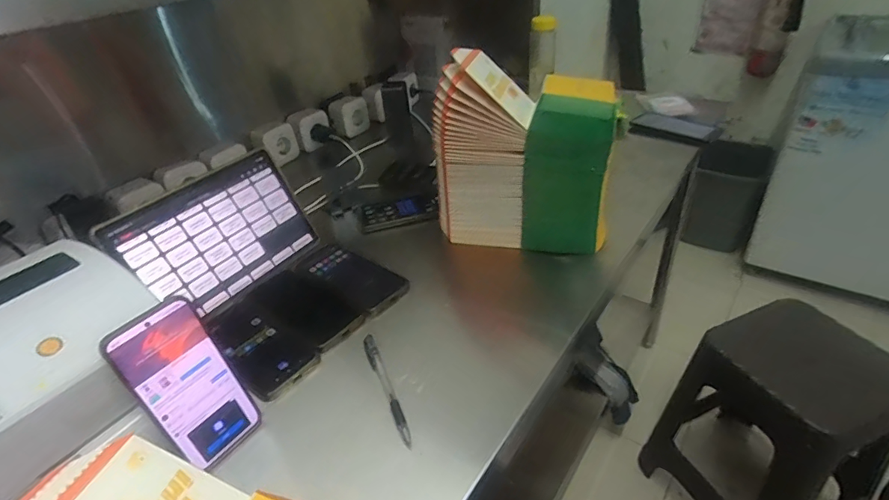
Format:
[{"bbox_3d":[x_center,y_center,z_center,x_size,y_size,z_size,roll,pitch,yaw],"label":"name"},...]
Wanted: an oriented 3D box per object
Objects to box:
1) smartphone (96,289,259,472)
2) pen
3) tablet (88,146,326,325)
[{"bbox_3d":[-0.238,0.127,0.443,0.010,0.166,0.077,5,38,40],"label":"smartphone"},{"bbox_3d":[-0.065,0.151,0.521,0.015,0.012,0.156,-18,37,-16],"label":"pen"},{"bbox_3d":[-0.308,-0.021,0.657,0.016,0.166,0.246,-8,26,45],"label":"tablet"}]

